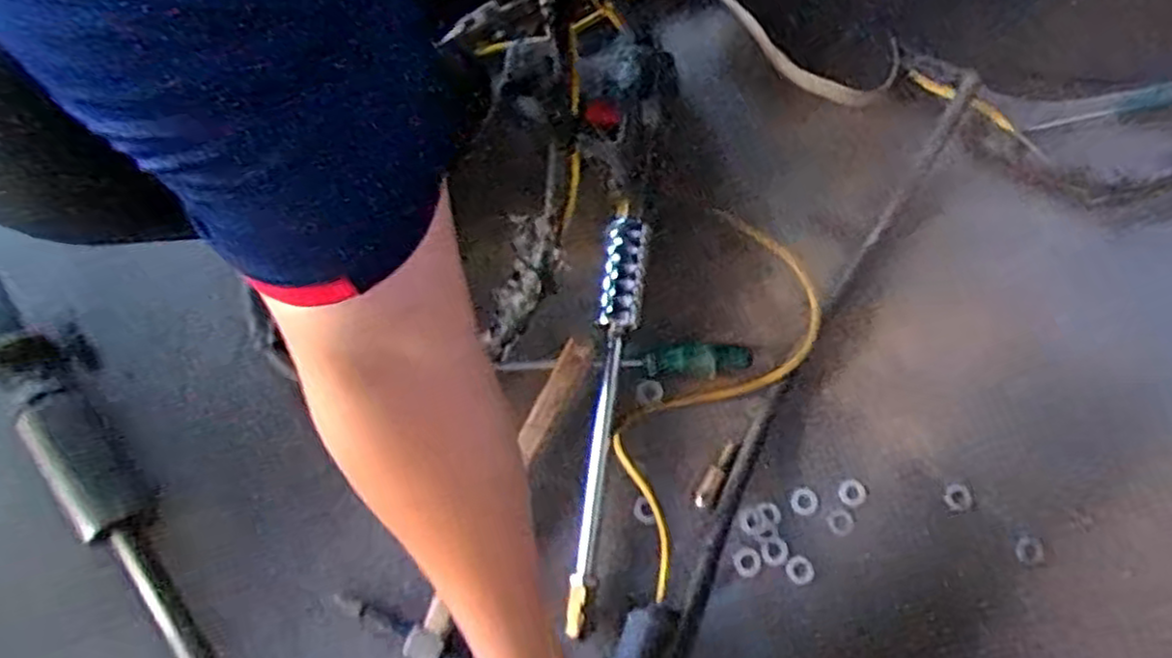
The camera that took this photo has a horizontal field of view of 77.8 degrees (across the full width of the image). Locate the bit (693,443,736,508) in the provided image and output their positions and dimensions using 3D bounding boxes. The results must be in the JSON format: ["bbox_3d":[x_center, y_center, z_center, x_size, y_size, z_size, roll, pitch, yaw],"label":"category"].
[{"bbox_3d":[0.114,0.130,0.649,0.013,0.013,0.064,30,78,5],"label":"bit"}]

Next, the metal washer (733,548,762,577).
[{"bbox_3d":[0.142,0.205,0.637,0.025,0.004,0.024,0,77,-1],"label":"metal washer"}]

